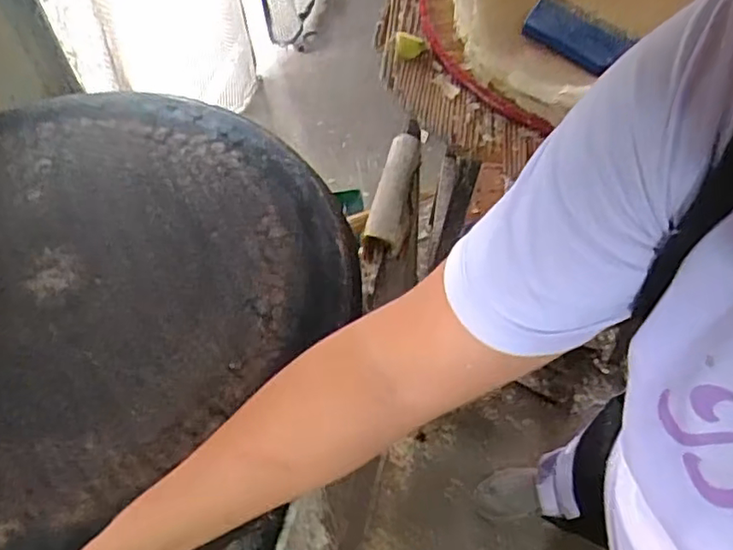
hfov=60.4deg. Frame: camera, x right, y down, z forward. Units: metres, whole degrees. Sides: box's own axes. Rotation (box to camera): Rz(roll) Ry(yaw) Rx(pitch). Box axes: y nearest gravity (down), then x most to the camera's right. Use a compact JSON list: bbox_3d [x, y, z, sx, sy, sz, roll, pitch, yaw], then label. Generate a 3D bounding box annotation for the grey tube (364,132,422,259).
[{"bbox_3d":[0.040,-0.126,0.950,0.059,0.053,0.177,12,83,9],"label":"grey tube"}]

